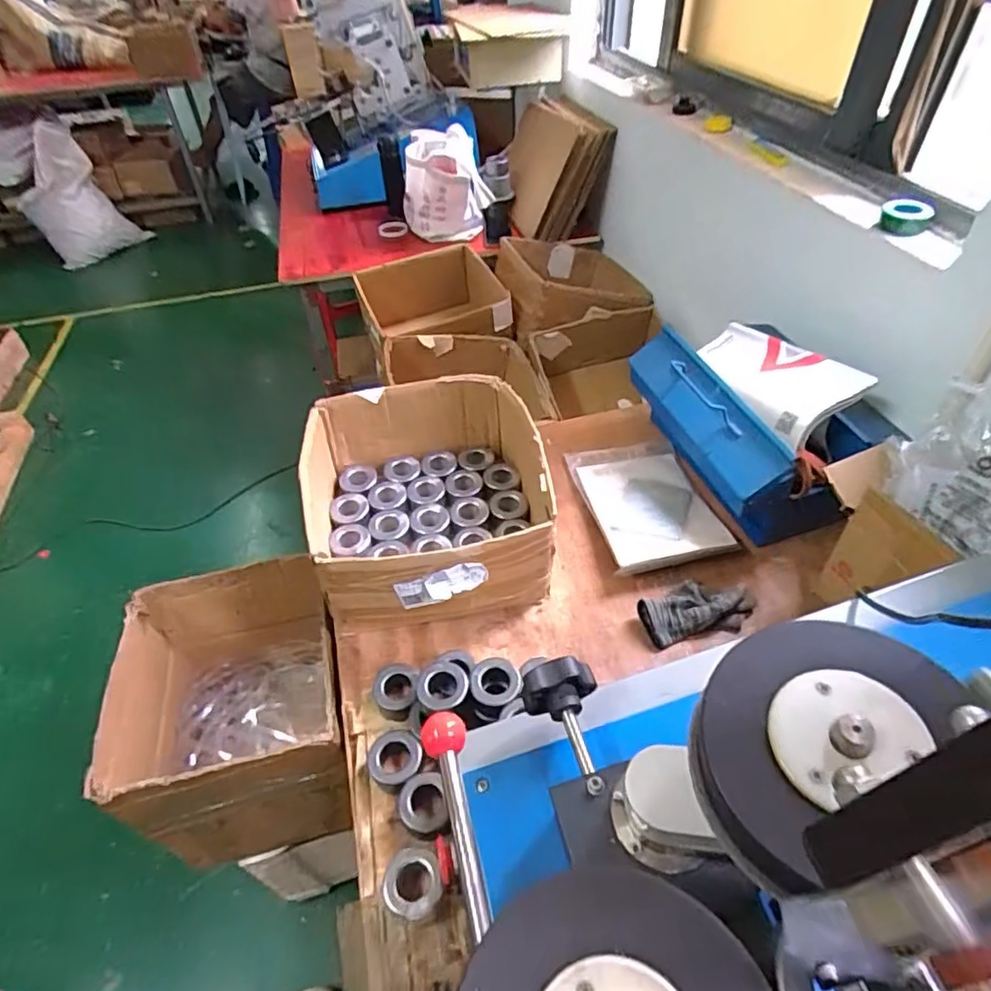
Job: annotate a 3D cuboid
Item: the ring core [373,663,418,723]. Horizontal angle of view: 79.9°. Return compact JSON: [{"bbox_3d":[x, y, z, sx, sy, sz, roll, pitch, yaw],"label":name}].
[{"bbox_3d":[-0.123,0.251,0.751,0.061,0.038,0.062,-10,44,-7],"label":"ring core"}]

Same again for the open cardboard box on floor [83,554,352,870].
[{"bbox_3d":[-0.363,0.327,0.912,0.285,0.312,0.309,-11,44,-8],"label":"open cardboard box on floor"}]

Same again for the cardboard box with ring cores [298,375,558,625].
[{"bbox_3d":[-0.094,0.001,0.878,0.345,0.171,0.352,-9,44,-7],"label":"cardboard box with ring cores"}]

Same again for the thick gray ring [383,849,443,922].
[{"bbox_3d":[-0.083,0.400,0.607,0.062,0.044,0.061,-2,44,1],"label":"thick gray ring"}]

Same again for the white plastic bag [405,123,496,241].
[{"bbox_3d":[-0.137,-0.850,1.635,0.231,0.279,0.180,-6,44,-3],"label":"white plastic bag"}]

